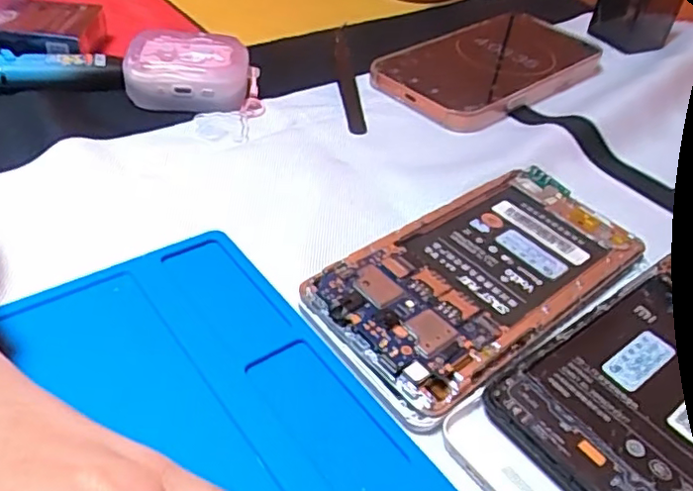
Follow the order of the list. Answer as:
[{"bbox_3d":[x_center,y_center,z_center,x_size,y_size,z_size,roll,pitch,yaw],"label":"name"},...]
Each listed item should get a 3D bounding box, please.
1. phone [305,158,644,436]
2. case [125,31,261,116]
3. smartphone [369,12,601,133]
[{"bbox_3d":[0.057,0.011,0.246,0.143,0.012,0.069,-26,51,-32],"label":"phone"},{"bbox_3d":[-0.083,-0.096,0.343,0.071,0.029,0.040,6,41,-1],"label":"case"},{"bbox_3d":[0.096,-0.121,0.404,0.162,0.016,0.082,-30,53,-34],"label":"smartphone"}]

